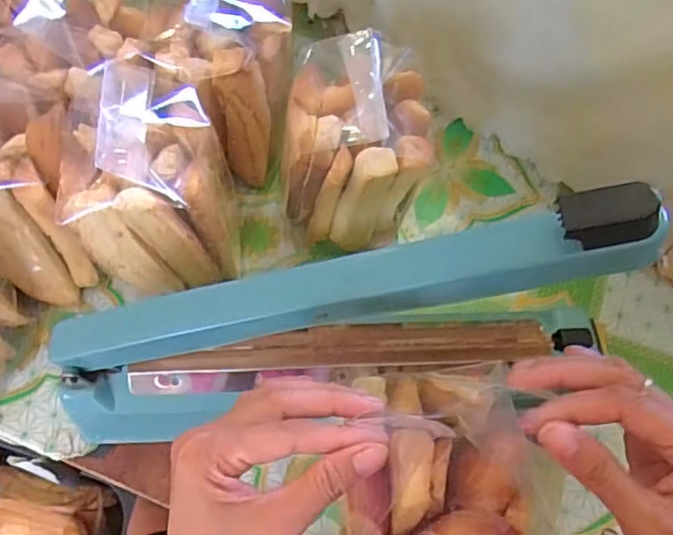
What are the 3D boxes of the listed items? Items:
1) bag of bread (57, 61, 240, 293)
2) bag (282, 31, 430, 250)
[{"bbox_3d":[-0.144,-0.085,0.461,0.105,0.165,0.148,-7,64,-3],"label":"bag of bread"},{"bbox_3d":[0.013,-0.099,0.489,0.121,0.168,0.109,4,64,3],"label":"bag"}]

